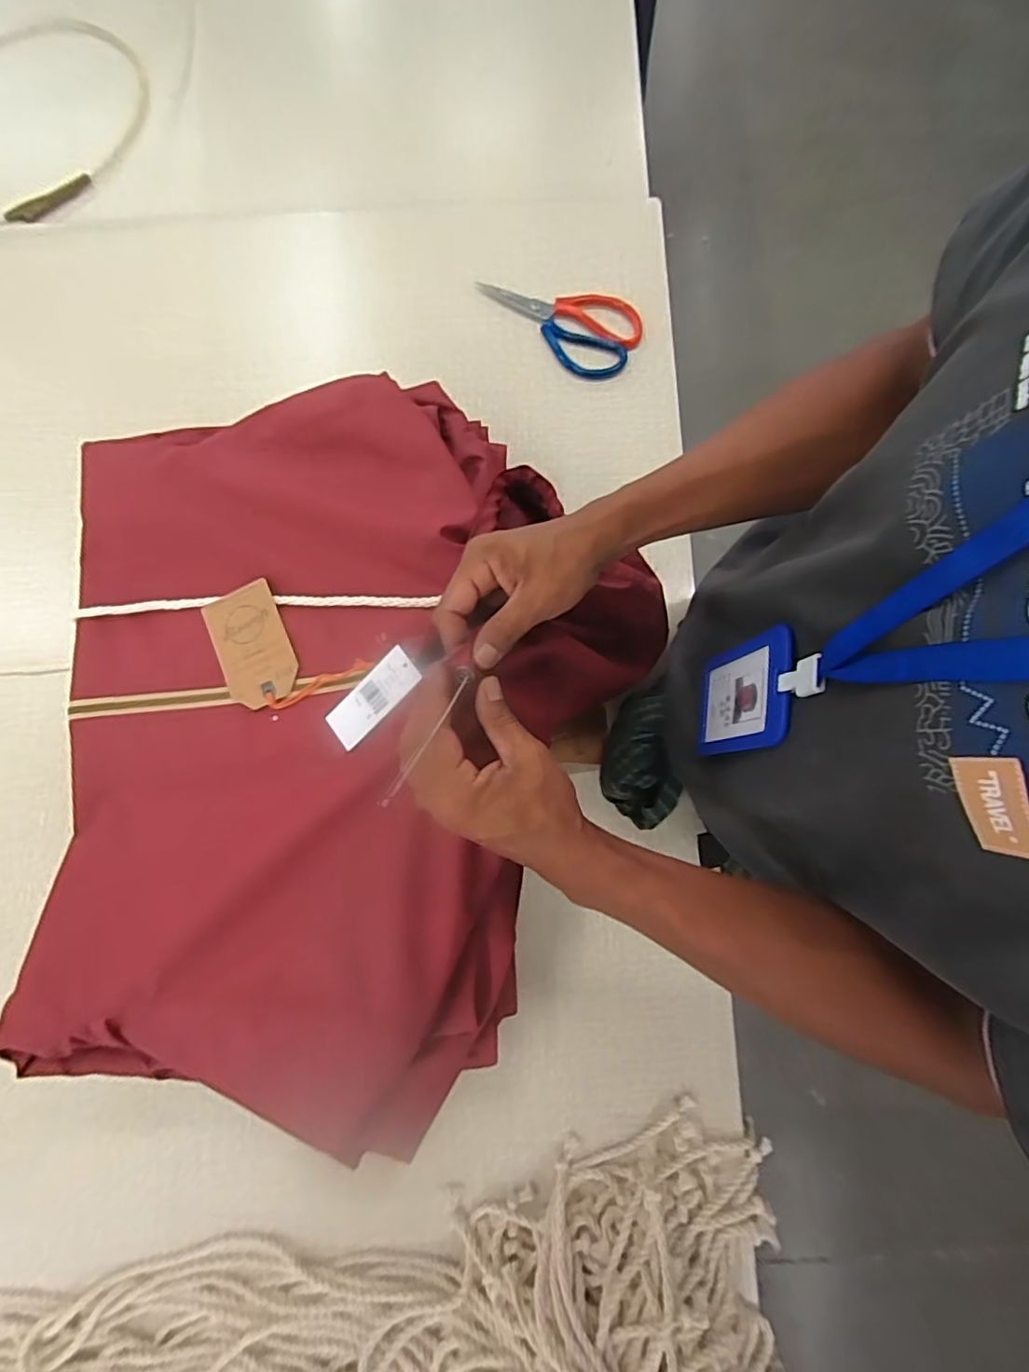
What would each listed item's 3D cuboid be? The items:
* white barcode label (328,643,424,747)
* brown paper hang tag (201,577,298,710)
[{"bbox_3d":[-0.103,0.008,0.429,0.078,0.004,0.034,-42,73,12],"label":"white barcode label"},{"bbox_3d":[-0.210,-0.032,0.471,0.059,0.004,0.100,-26,76,2],"label":"brown paper hang tag"}]

